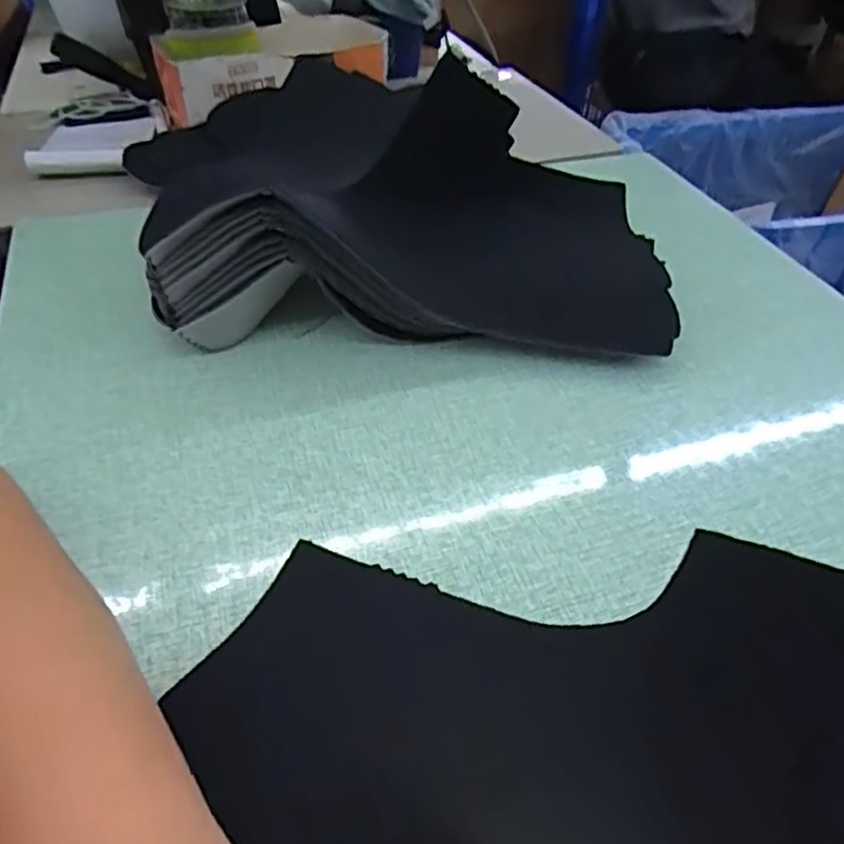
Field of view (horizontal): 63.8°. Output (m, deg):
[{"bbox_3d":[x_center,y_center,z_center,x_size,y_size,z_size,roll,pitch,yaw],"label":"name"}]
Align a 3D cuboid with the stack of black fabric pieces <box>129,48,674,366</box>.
[{"bbox_3d":[0.001,-0.121,0.401,0.302,0.115,0.154,0,43,-2],"label":"stack of black fabric pieces"}]

